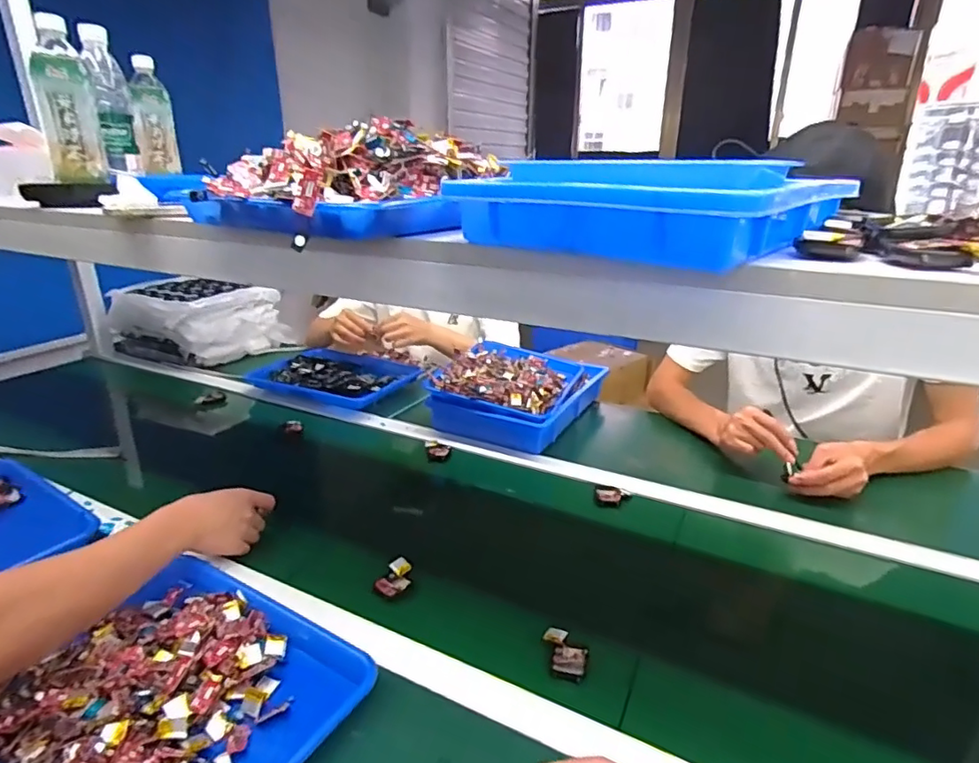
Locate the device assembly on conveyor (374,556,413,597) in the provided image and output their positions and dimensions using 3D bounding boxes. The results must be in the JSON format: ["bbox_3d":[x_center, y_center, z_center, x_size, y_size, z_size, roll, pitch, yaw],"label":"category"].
[{"bbox_3d":[-0.114,0.239,0.686,0.034,0.021,0.054,9,24,23],"label":"device assembly on conveyor"}]

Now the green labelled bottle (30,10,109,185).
[{"bbox_3d":[-0.540,-0.351,0.725,0.064,0.178,0.074,-14,25,-29],"label":"green labelled bottle"}]

